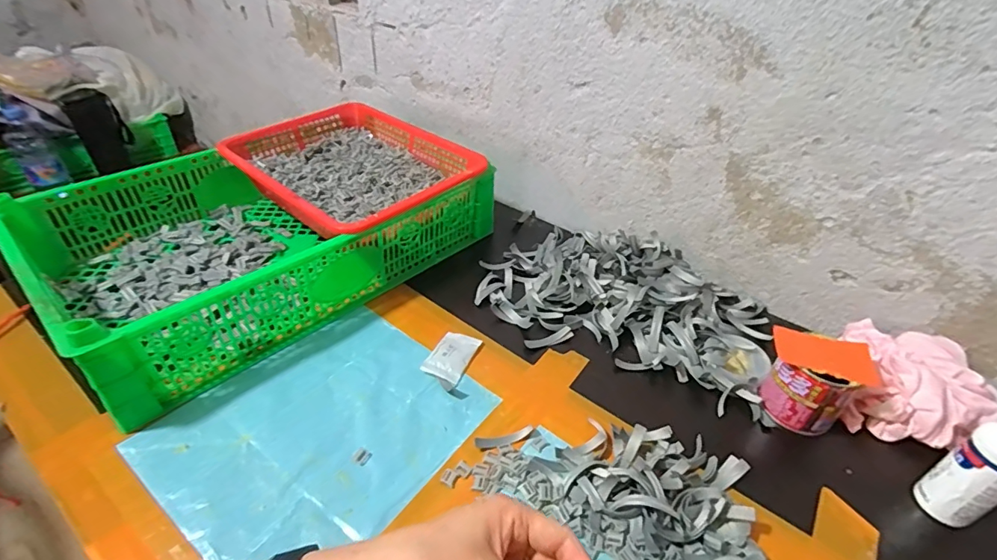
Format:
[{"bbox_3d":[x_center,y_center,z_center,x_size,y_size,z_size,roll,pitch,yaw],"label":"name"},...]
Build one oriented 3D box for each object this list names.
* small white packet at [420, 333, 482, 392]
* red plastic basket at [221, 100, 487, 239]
[{"bbox_3d":[-0.048,0.078,0.494,0.038,0.010,0.073,17,39,16],"label":"small white packet"},{"bbox_3d":[-0.188,-0.145,0.647,0.305,0.068,0.254,29,44,29],"label":"red plastic basket"}]

